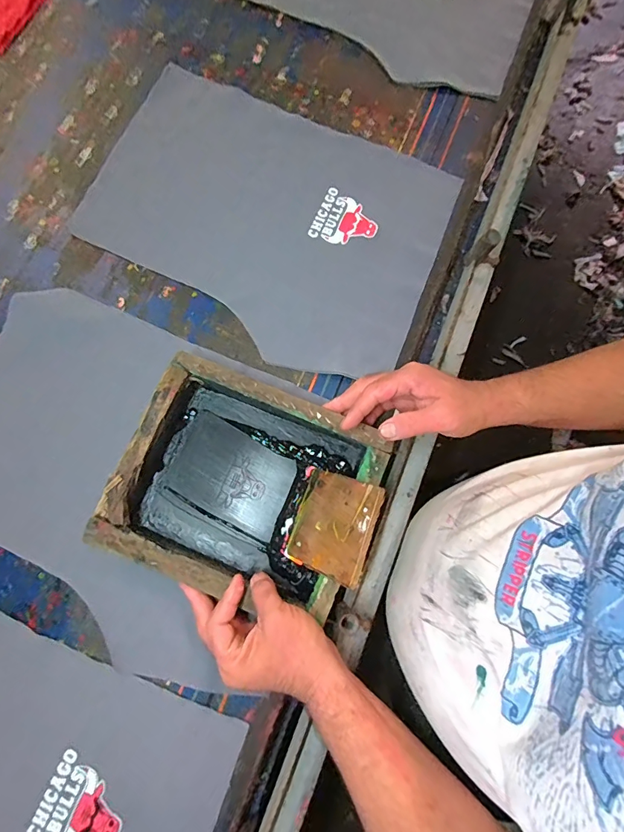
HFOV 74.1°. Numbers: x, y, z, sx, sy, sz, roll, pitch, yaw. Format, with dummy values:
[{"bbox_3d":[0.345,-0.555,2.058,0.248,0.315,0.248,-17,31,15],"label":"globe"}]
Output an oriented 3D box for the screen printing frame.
[{"bbox_3d":[-0.073,0.078,0.462,0.260,0.053,0.219,22,79,3],"label":"screen printing frame"}]

